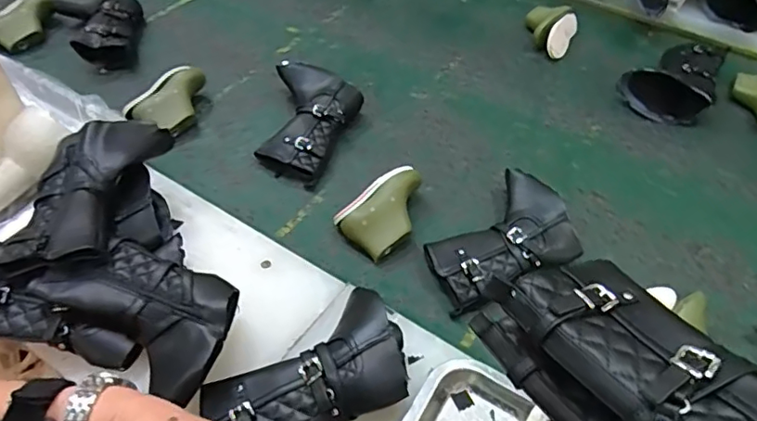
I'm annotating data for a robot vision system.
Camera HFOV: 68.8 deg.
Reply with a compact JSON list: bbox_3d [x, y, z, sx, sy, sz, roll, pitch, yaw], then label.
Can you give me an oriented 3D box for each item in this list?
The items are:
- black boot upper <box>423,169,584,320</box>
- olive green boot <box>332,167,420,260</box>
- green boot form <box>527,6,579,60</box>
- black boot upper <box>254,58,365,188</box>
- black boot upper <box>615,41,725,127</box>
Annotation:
[{"bbox_3d":[0.148,0.032,0.697,0.193,0.044,0.149,-19,52,-18],"label":"black boot upper"},{"bbox_3d":[0.015,0.003,0.714,0.127,0.044,0.080,-34,58,-28],"label":"olive green boot"},{"bbox_3d":[0.318,-0.344,1.025,0.092,0.043,0.144,21,51,15],"label":"green boot form"},{"bbox_3d":[-0.118,-0.137,0.823,0.141,0.053,0.198,17,50,12],"label":"black boot upper"},{"bbox_3d":[0.508,-0.222,0.920,0.213,0.069,0.130,-34,58,-28],"label":"black boot upper"}]

